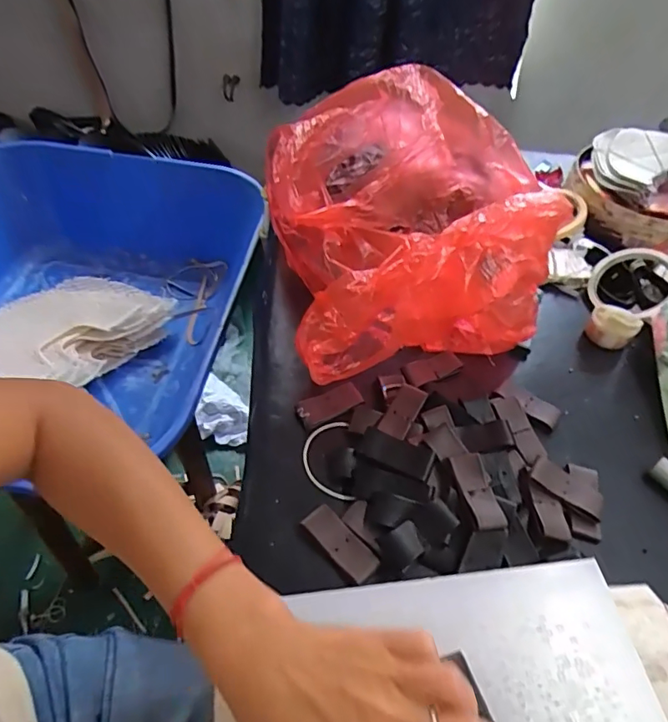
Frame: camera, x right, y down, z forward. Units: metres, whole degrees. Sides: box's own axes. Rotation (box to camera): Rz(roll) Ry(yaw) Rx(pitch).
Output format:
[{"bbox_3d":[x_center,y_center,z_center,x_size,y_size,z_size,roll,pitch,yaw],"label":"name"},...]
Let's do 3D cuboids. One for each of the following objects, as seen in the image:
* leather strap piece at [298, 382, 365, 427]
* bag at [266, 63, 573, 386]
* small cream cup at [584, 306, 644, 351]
[{"bbox_3d":[-0.003,0.039,0.464,0.060,0.005,0.024,-20,66,-24],"label":"leather strap piece"},{"bbox_3d":[0.093,-0.153,0.535,0.291,0.145,0.348,-5,52,-11],"label":"bag"},{"bbox_3d":[0.298,-0.035,0.559,0.048,0.041,0.045,3,51,-4],"label":"small cream cup"}]

